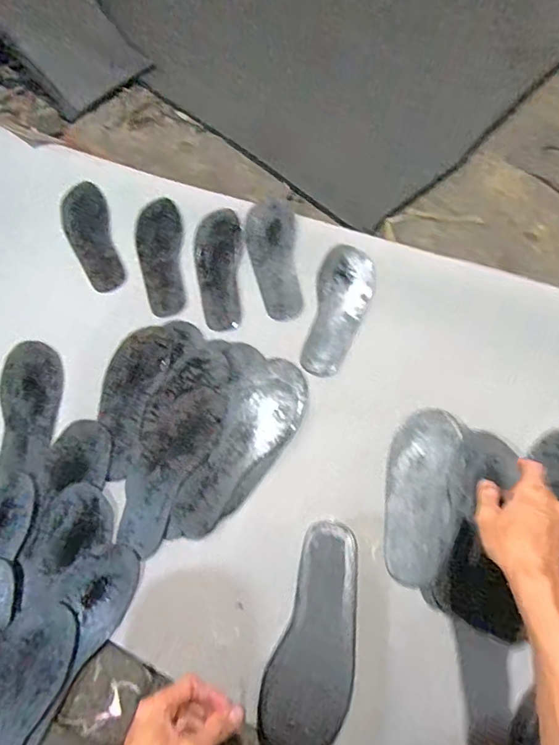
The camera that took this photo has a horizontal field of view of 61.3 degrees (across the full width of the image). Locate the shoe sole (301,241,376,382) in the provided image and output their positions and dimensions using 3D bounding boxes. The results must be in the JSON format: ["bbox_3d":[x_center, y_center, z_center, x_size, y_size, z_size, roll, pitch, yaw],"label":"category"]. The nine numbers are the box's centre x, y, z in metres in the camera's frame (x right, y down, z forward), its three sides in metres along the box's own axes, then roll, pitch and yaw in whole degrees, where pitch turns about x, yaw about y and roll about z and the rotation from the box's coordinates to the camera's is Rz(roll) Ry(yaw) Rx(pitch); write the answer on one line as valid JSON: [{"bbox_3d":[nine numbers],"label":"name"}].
[{"bbox_3d":[0.100,-0.104,0.782,0.090,0.025,0.236,13,67,9],"label":"shoe sole"}]

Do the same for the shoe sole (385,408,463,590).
[{"bbox_3d":[0.196,0.164,0.652,0.094,0.035,0.245,11,67,8],"label":"shoe sole"}]

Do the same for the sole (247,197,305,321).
[{"bbox_3d":[-0.010,-0.198,0.812,0.085,0.004,0.229,-5,74,2],"label":"sole"}]

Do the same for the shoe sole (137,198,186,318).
[{"bbox_3d":[-0.213,-0.205,0.842,0.080,0.012,0.231,-6,74,3],"label":"shoe sole"}]

